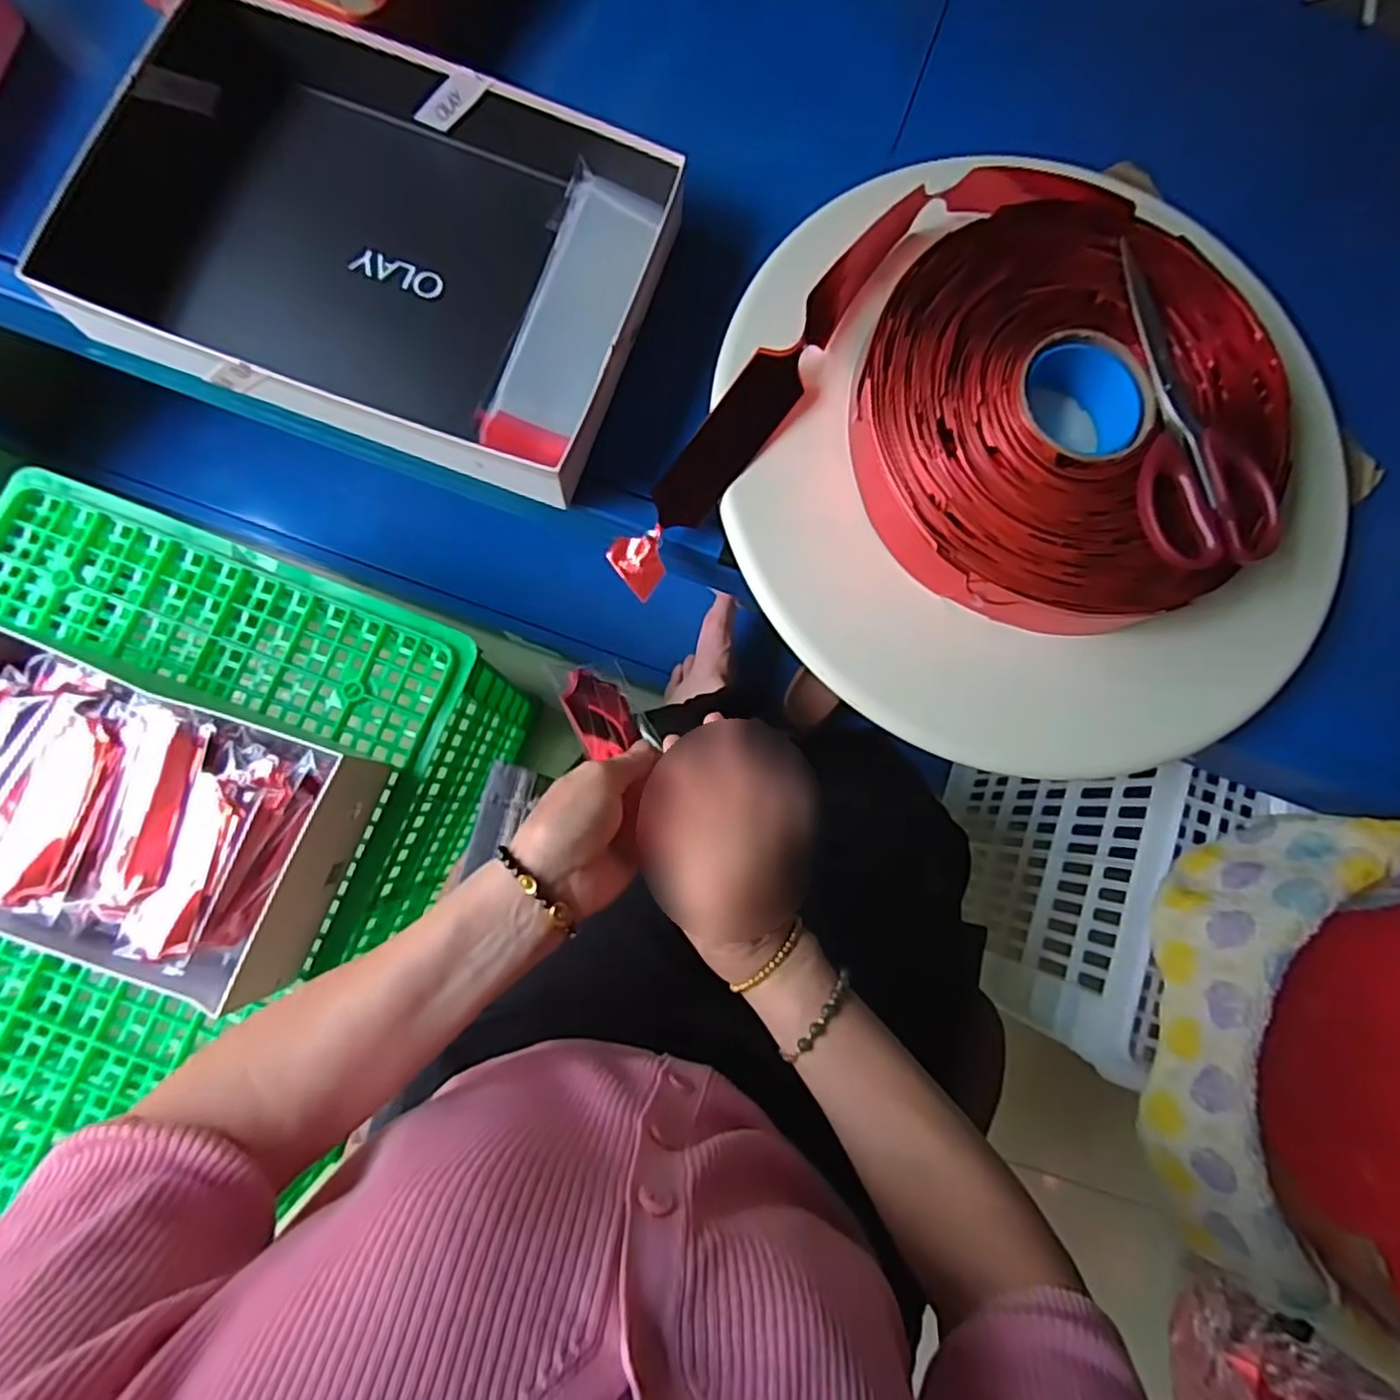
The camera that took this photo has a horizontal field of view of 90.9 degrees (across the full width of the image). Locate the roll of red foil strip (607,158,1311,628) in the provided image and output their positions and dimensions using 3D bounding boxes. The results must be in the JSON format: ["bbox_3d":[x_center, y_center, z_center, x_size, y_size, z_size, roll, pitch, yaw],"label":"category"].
[{"bbox_3d":[0.167,-0.184,0.411,0.363,0.056,0.282,13,81,-3],"label":"roll of red foil strip"}]

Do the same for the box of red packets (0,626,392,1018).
[{"bbox_3d":[-0.453,0.092,0.554,0.324,0.115,0.200,21,81,-1],"label":"box of red packets"}]

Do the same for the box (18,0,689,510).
[{"bbox_3d":[-0.185,-0.277,0.414,0.310,0.045,0.246,18,81,-2],"label":"box"}]

